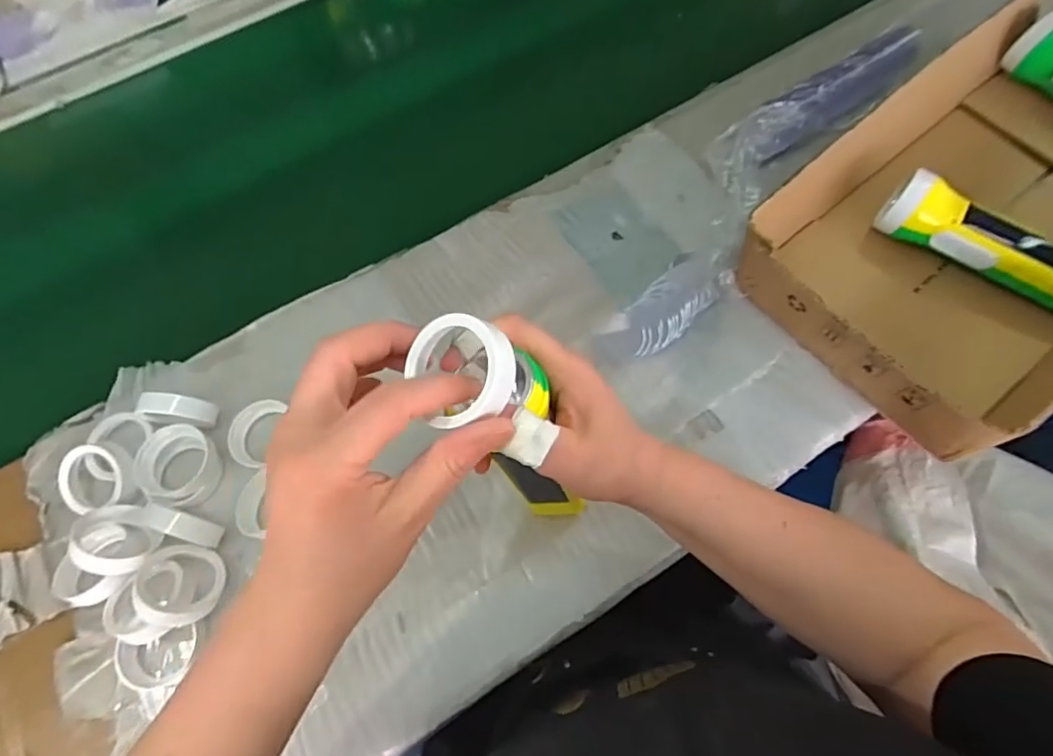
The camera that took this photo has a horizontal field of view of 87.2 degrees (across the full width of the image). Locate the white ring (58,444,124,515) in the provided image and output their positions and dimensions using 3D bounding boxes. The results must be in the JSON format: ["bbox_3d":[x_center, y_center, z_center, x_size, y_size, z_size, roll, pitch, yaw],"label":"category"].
[{"bbox_3d":[-0.321,0.074,0.407,0.048,0.015,0.048,-5,85,3],"label":"white ring"}]

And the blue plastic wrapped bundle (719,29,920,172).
[{"bbox_3d":[0.279,-0.261,0.520,0.245,0.042,0.049,-32,69,-10],"label":"blue plastic wrapped bundle"}]

